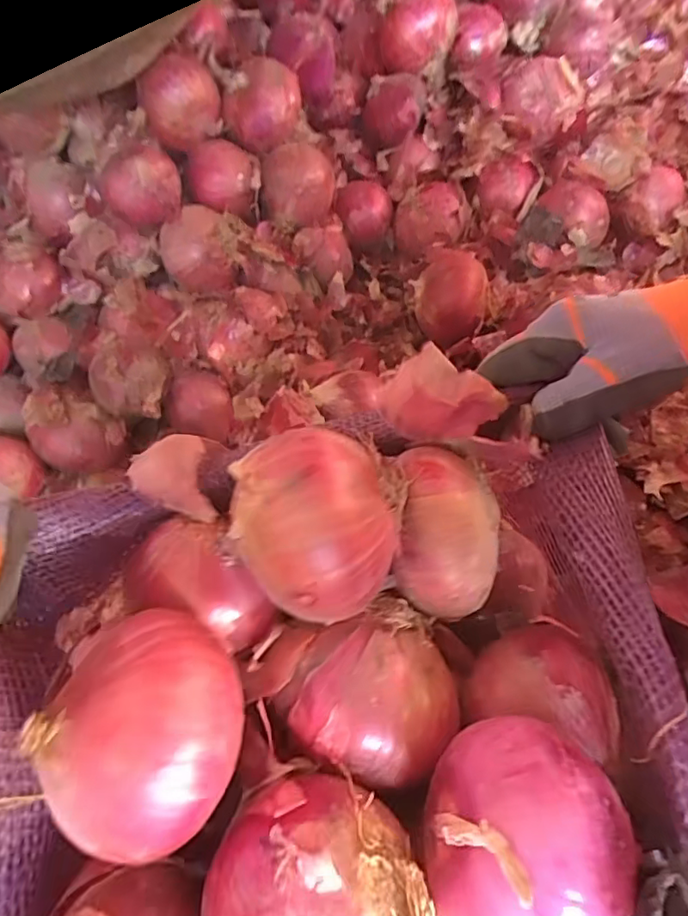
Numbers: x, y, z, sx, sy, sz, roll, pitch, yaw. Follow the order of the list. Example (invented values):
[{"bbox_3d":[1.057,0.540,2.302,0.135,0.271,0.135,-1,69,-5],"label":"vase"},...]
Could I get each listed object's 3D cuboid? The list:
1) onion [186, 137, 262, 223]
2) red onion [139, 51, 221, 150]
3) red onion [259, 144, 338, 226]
[{"bbox_3d":[-0.118,-0.282,0.562,0.069,0.058,0.061,-9,65,-1],"label":"onion"},{"bbox_3d":[-0.152,-0.339,0.523,0.072,0.057,0.060,-13,66,-3],"label":"red onion"},{"bbox_3d":[-0.046,-0.285,0.582,0.076,0.064,0.070,-9,65,-1],"label":"red onion"}]

